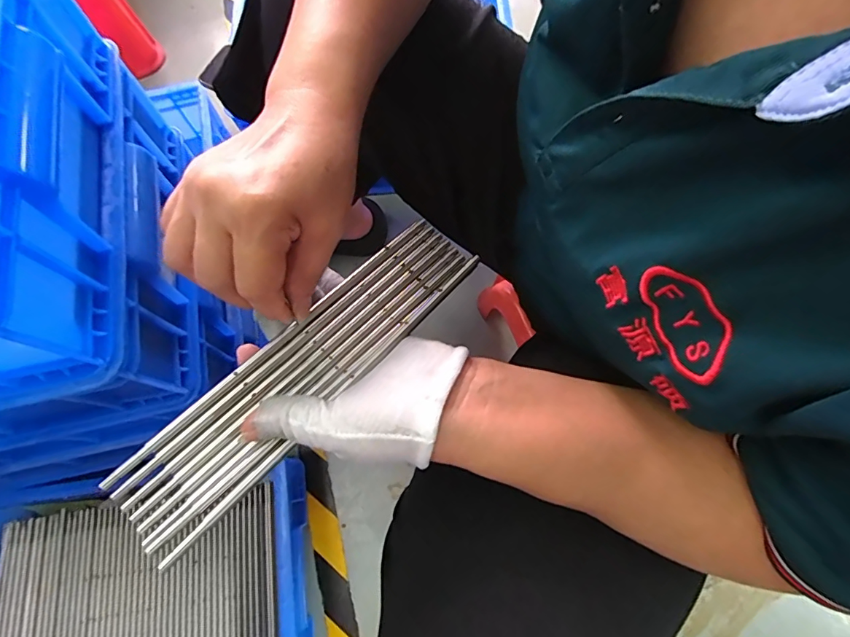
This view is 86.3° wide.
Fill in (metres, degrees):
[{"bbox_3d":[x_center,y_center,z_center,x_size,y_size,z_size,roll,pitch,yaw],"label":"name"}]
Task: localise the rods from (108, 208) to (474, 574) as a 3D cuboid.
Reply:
[{"bbox_3d":[-0.069,0.028,0.281,0.059,0.012,0.248,41,70,15],"label":"rods"}]

